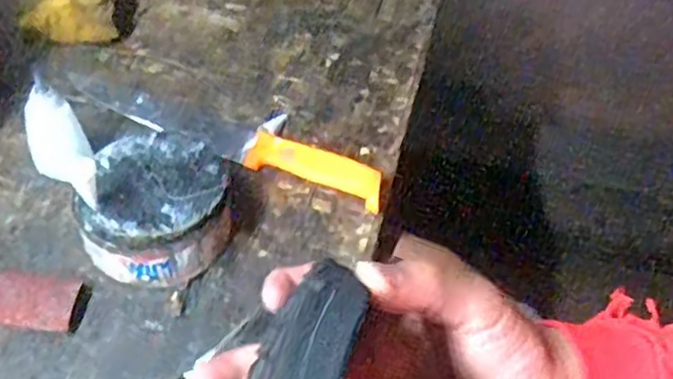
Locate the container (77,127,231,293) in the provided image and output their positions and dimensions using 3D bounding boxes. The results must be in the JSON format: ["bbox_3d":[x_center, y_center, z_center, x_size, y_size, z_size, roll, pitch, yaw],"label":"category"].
[{"bbox_3d":[-0.122,0.010,0.478,0.092,0.065,0.096,2,51,-2],"label":"container"}]

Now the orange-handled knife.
[{"bbox_3d":[-0.091,-0.054,0.566,0.284,0.017,0.055,20,52,13],"label":"orange-handled knife"}]

